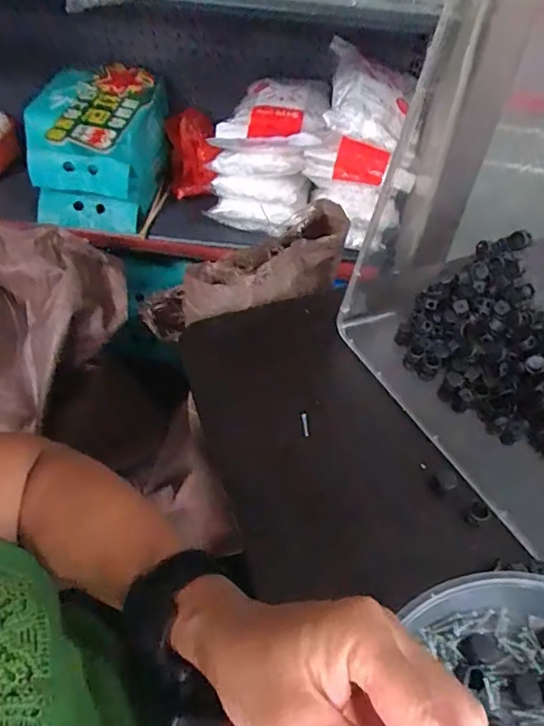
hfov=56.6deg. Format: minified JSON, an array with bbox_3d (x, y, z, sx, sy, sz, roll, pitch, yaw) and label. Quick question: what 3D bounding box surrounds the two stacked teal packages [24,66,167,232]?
[{"bbox_3d":[-0.346,-0.434,1.026,0.212,0.231,0.270,6,52,4],"label":"two stacked teal packages"}]

